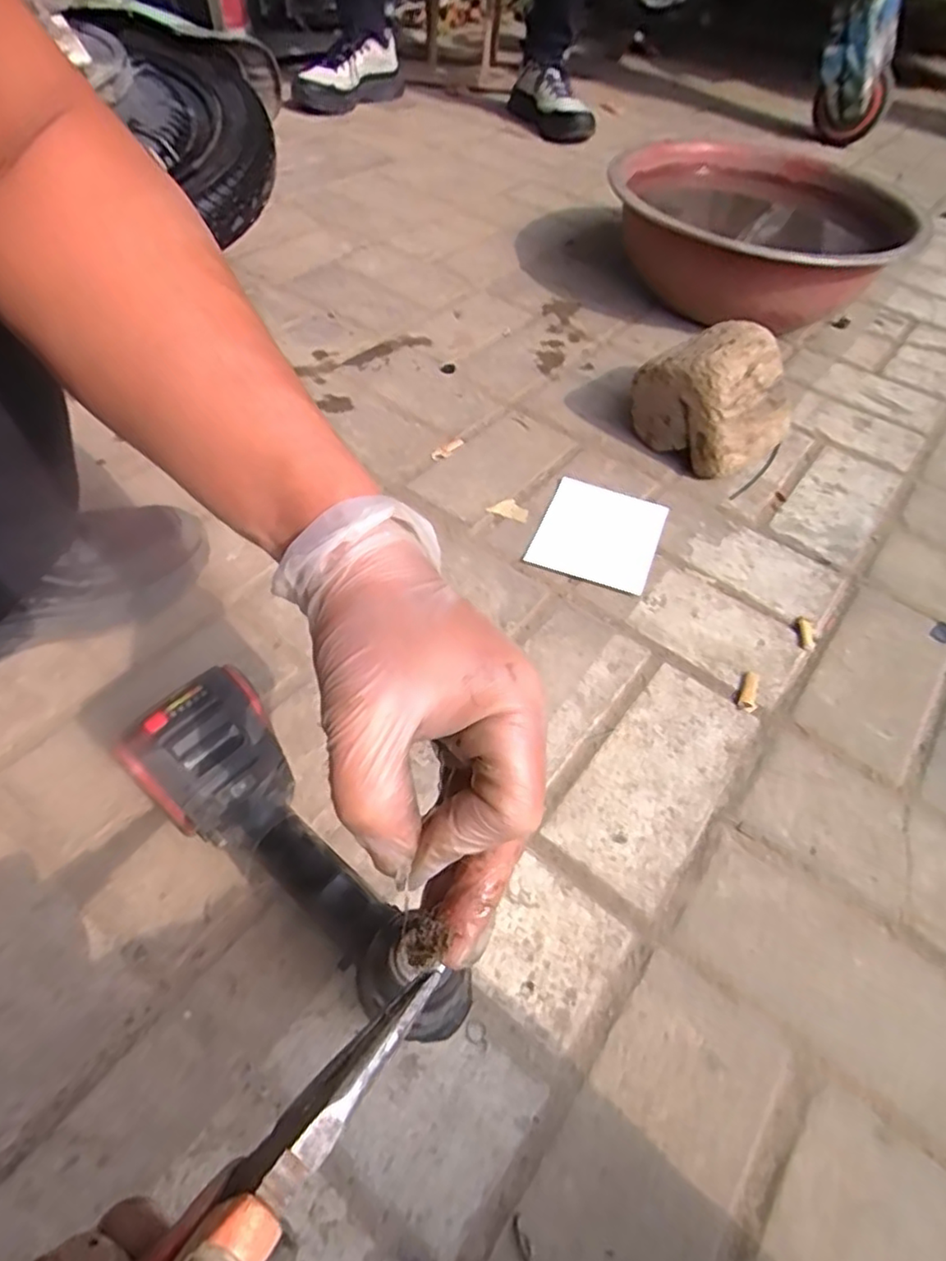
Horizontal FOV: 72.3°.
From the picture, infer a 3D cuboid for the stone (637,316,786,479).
[{"bbox_3d":[0.251,-0.242,0.675,0.142,0.120,0.116,36,57,21],"label":"stone"}]

